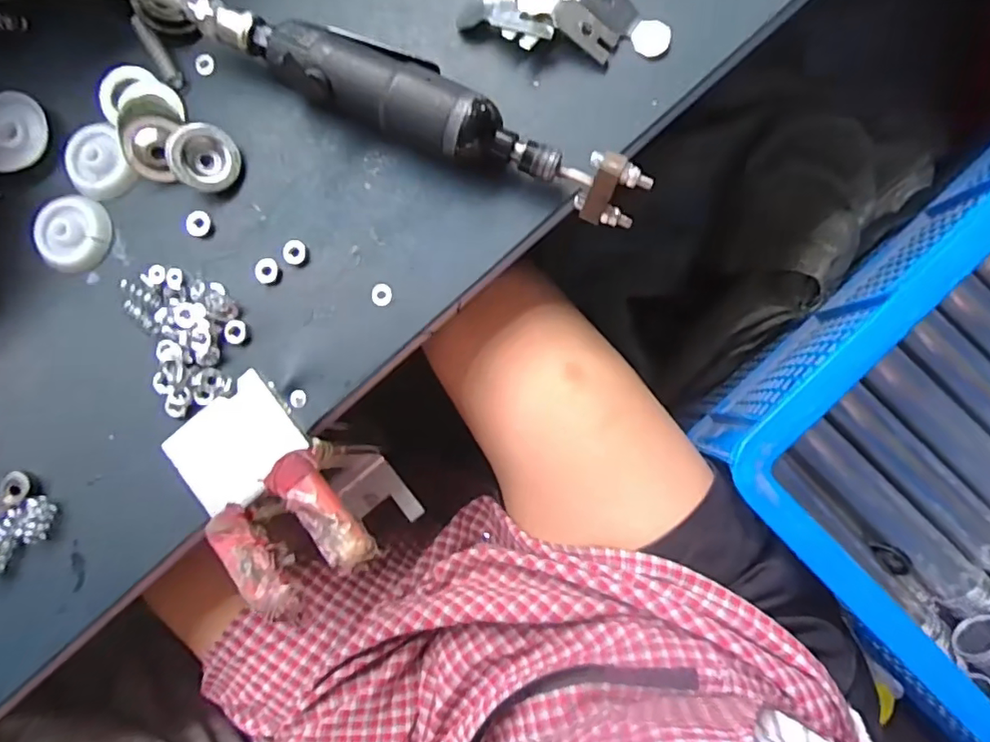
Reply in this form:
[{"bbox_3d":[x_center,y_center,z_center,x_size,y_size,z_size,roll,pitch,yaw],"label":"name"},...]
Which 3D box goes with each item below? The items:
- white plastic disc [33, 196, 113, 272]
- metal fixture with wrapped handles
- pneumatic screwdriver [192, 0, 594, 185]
[{"bbox_3d":[-0.268,-0.087,0.364,0.041,0.016,0.048,1,88,4],"label":"white plastic disc"},{"bbox_3d":[-0.125,0.082,0.404,0.080,0.170,0.126,-34,86,2],"label":"metal fixture with wrapped handles"},{"bbox_3d":[-0.061,-0.165,0.336,0.253,0.045,0.053,22,89,4],"label":"pneumatic screwdriver"}]

